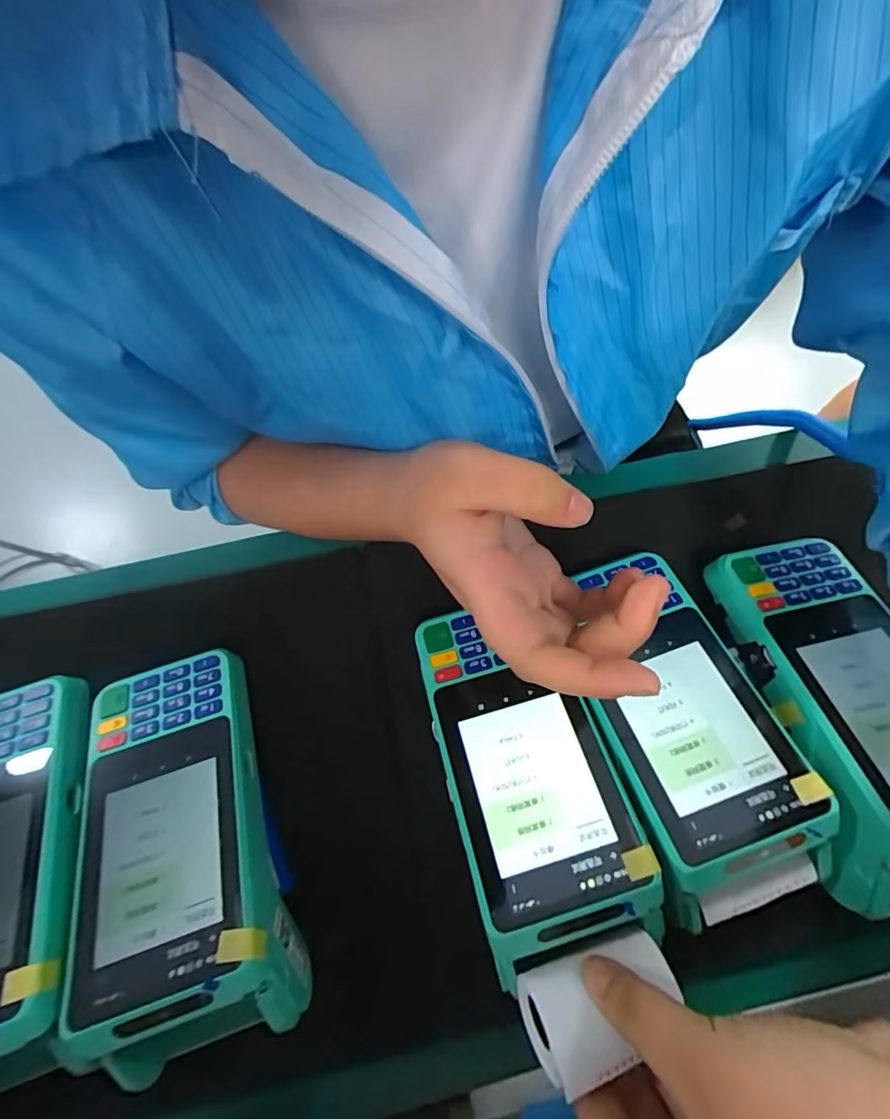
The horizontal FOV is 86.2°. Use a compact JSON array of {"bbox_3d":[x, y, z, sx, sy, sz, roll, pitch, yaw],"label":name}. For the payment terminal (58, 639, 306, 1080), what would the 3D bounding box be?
[{"bbox_3d":[-0.122,0.132,0.232,0.079,0.052,0.165,-17,58,-5],"label":"payment terminal"}]

